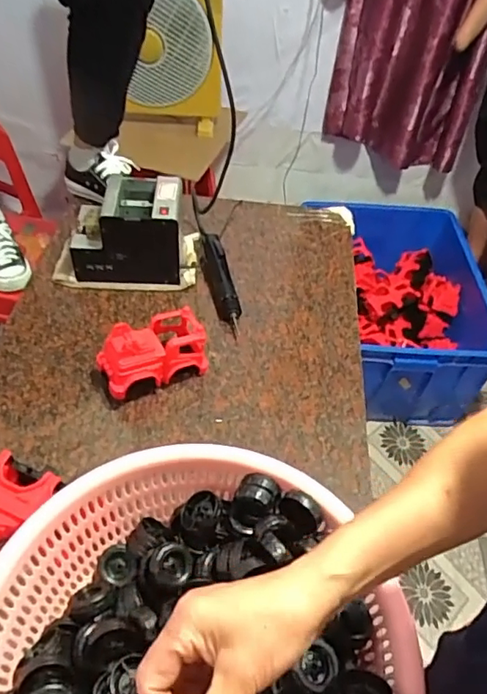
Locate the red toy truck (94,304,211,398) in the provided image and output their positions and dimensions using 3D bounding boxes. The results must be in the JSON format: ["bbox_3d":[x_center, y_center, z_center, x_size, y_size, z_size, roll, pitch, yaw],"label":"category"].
[{"bbox_3d":[-0.135,0.008,0.788,0.150,0.096,0.080,-19,54,-21],"label":"red toy truck"}]

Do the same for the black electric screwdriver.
[{"bbox_3d":[-0.045,-0.129,0.956,0.039,0.042,0.236,-8,50,-13],"label":"black electric screwdriver"}]

